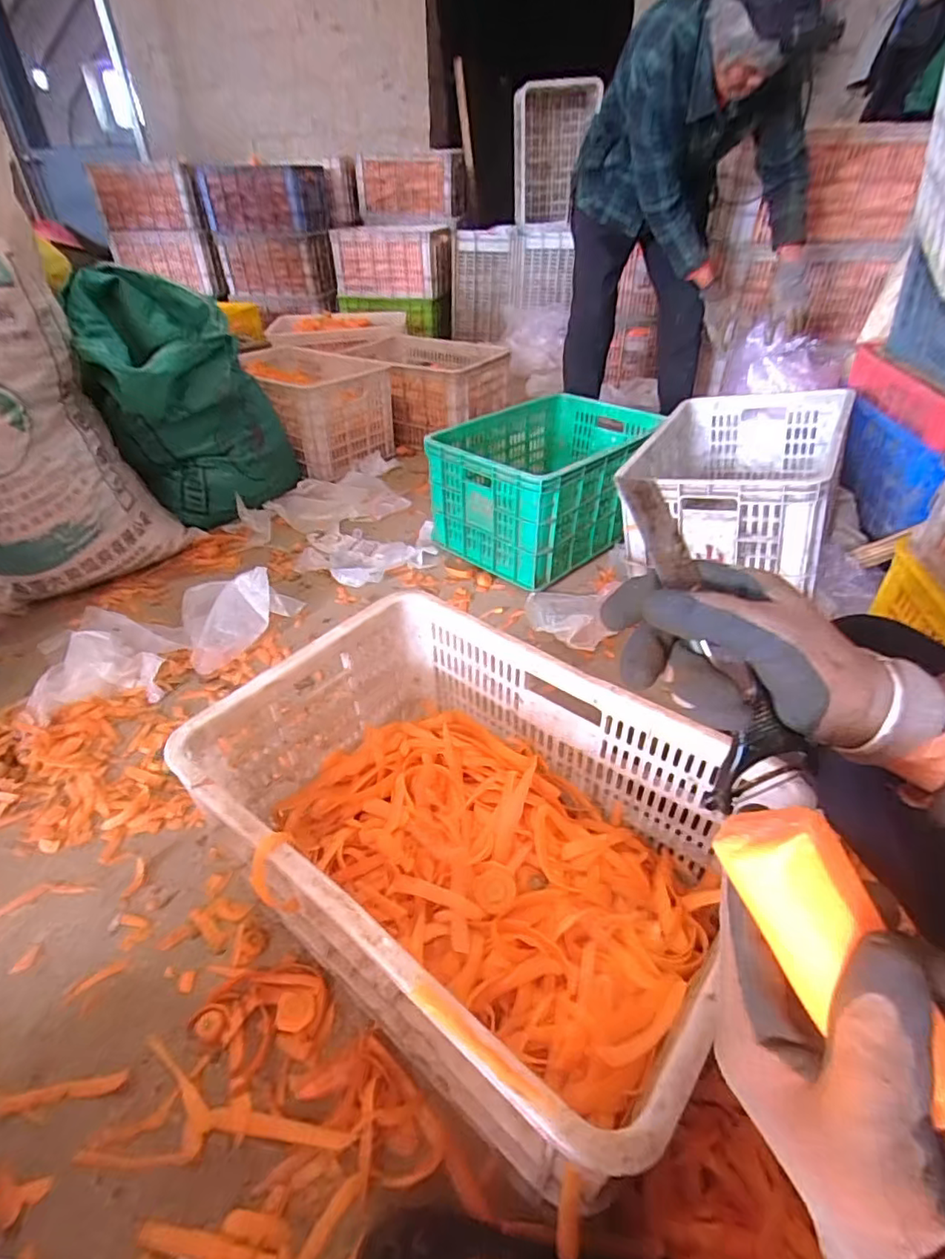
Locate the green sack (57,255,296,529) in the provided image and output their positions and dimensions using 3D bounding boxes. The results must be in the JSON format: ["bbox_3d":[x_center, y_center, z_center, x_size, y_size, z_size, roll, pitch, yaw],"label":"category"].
[{"bbox_3d":[-0.679,-0.549,1.396,0.386,0.519,0.334,-13,40,-14],"label":"green sack"}]

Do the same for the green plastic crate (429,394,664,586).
[{"bbox_3d":[0.186,-0.370,1.400,0.522,0.265,0.383,-32,47,-33],"label":"green plastic crate"}]

